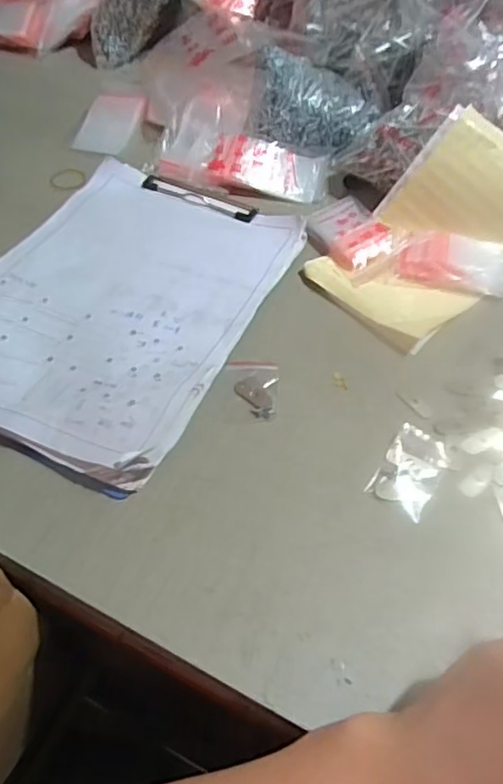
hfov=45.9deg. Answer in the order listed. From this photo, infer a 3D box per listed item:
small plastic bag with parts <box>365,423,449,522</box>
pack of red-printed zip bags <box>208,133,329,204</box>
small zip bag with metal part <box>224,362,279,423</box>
[{"bbox_3d":[0.108,0.051,0.398,0.039,0.007,0.062,29,56,18],"label":"small plastic bag with parts"},{"bbox_3d":[0.019,-0.223,0.583,0.110,0.031,0.062,5,52,0],"label":"pack of red-printed zip bags"},{"bbox_3d":[0.000,-0.001,0.432,0.039,0.004,0.053,0,52,-3],"label":"small zip bag with metal part"}]

